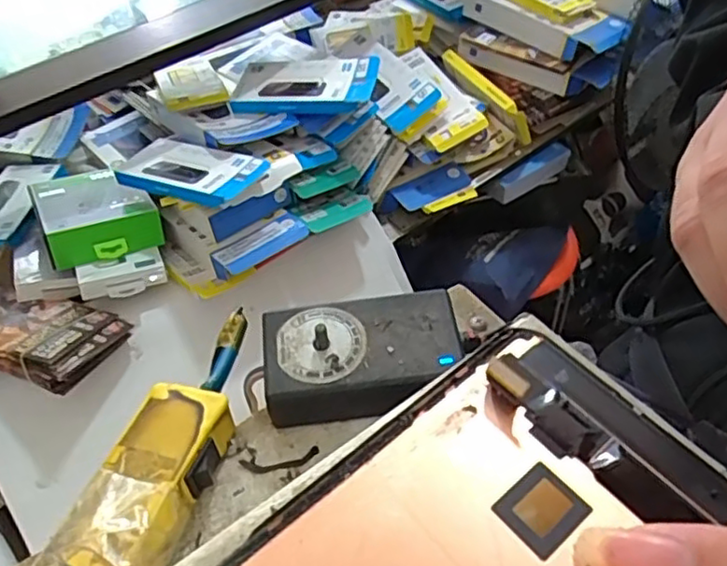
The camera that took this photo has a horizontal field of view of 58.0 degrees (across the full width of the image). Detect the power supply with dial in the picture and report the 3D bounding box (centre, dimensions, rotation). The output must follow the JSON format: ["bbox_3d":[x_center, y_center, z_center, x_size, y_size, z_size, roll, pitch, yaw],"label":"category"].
[{"bbox_3d":[-0.001,0.035,0.306,0.087,0.032,0.046,-8,49,-3],"label":"power supply with dial"}]

